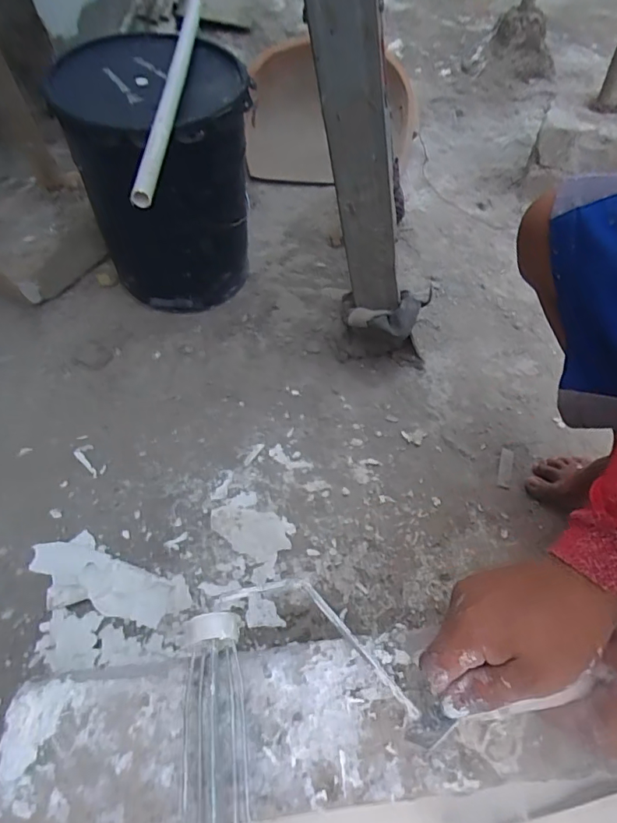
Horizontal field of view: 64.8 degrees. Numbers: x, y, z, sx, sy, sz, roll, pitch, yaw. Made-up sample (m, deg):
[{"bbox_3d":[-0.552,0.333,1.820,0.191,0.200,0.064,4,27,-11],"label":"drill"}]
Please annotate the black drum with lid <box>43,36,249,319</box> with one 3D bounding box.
[{"bbox_3d":[-0.236,-0.382,0.861,0.267,0.384,0.300,-10,57,-8],"label":"black drum with lid"}]

